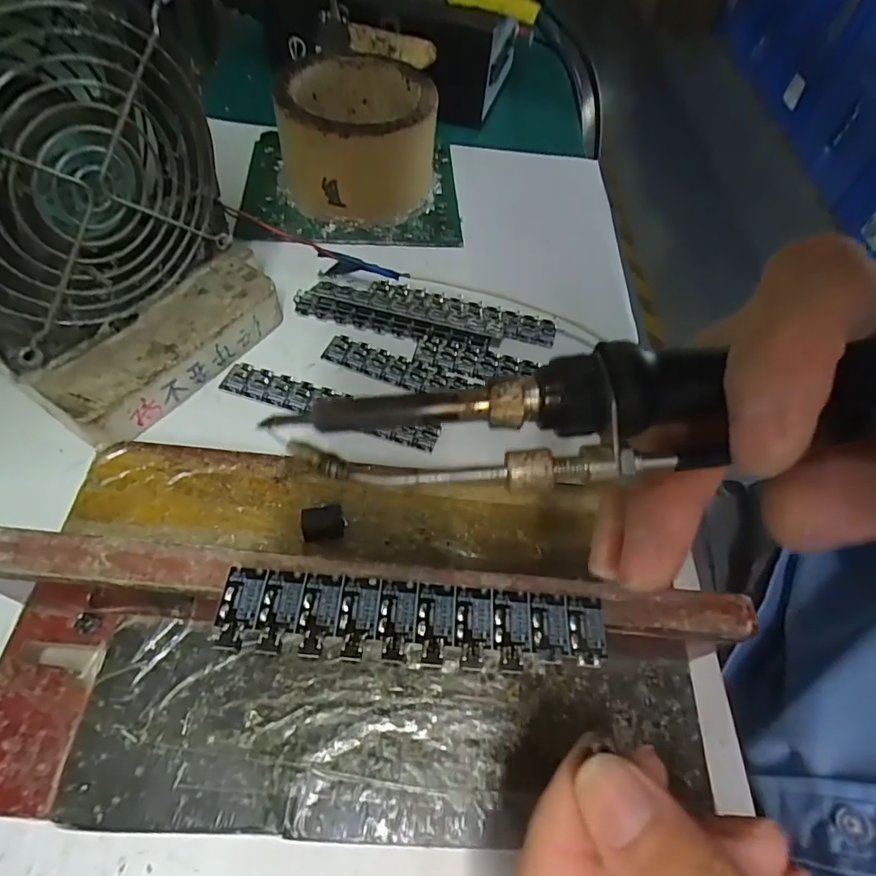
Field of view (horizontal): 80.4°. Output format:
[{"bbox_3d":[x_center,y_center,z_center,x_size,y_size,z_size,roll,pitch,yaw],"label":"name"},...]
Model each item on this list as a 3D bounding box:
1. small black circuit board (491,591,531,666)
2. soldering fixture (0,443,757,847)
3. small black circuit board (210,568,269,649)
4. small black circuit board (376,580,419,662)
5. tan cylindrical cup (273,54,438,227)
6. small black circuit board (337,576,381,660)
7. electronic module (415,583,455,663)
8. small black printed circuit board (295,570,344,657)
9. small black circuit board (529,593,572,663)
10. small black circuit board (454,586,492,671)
[{"bbox_3d":[0.021,0.052,0.145,0.010,0.004,0.020,4,56,-2],"label":"small black circuit board"},{"bbox_3d":[-0.023,0.056,0.172,0.236,0.058,0.125,5,57,-3],"label":"soldering fixture"},{"bbox_3d":[-0.054,0.046,0.141,0.011,0.004,0.022,4,56,-2],"label":"small black circuit board"},{"bbox_3d":[-0.011,0.050,0.143,0.010,0.004,0.022,5,56,-1],"label":"small black circuit board"},{"bbox_3d":[-0.050,-0.187,0.325,0.090,0.063,0.089,-3,57,-9],"label":"tan cylindrical cup"},{"bbox_3d":[-0.022,0.049,0.143,0.010,0.004,0.022,4,56,-2],"label":"small black circuit board"},{"bbox_3d":[-0.001,0.051,0.144,0.010,0.004,0.021,5,56,-1],"label":"electronic module"},{"bbox_3d":[-0.033,0.048,0.142,0.010,0.004,0.022,5,56,-1],"label":"small black printed circuit board"},{"bbox_3d":[0.032,0.053,0.146,0.011,0.004,0.019,3,56,-3],"label":"small black circuit board"},{"bbox_3d":[0.010,0.052,0.145,0.010,0.004,0.021,5,56,-1],"label":"small black circuit board"}]

